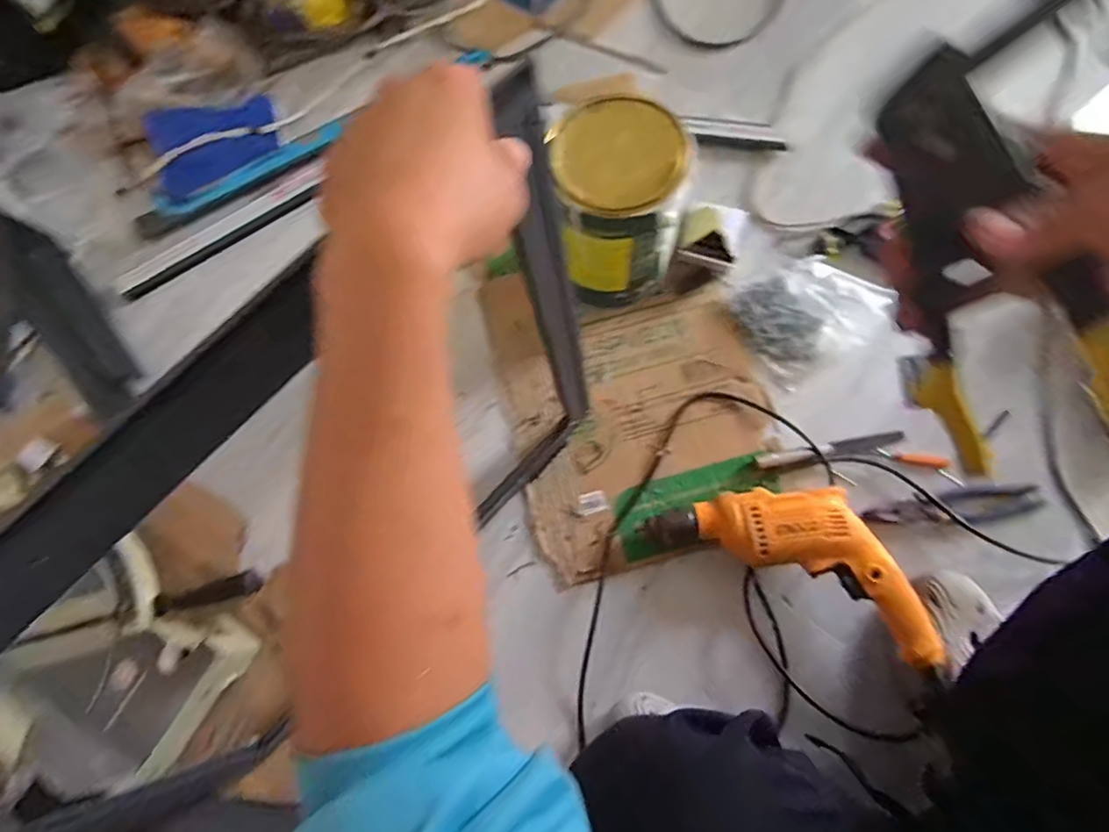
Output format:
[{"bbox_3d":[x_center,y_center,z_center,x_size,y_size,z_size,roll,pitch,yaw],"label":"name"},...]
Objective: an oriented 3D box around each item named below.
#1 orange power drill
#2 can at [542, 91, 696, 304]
[{"bbox_3d":[0.277,0.143,0.637,0.309,0.071,0.140,25,77,10],"label":"orange power drill"},{"bbox_3d":[0.073,-0.252,0.684,0.137,0.221,0.149,-1,74,3],"label":"can"}]

